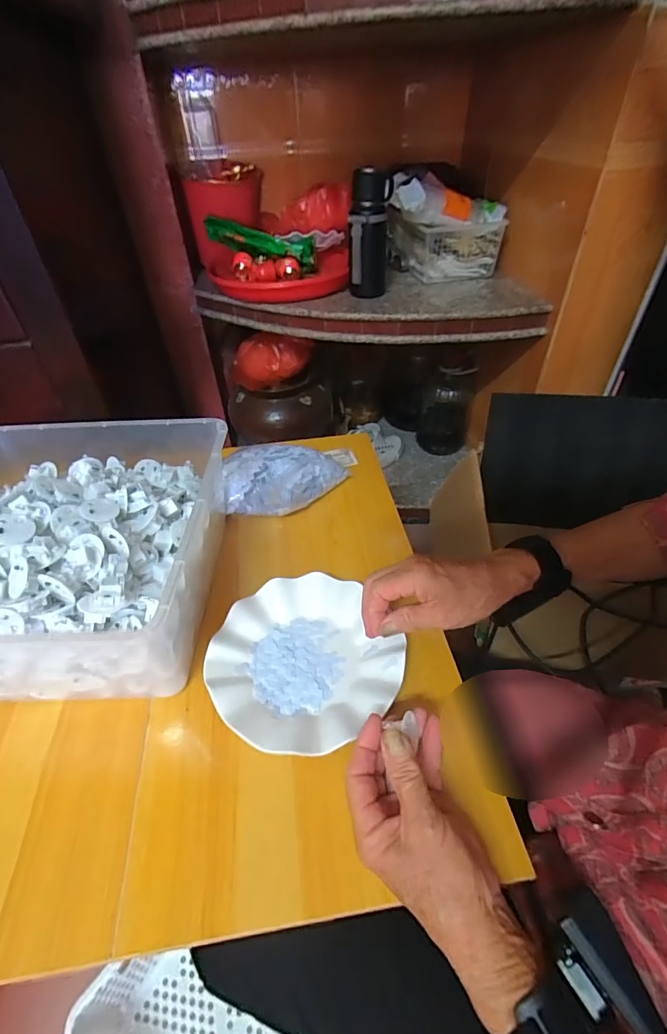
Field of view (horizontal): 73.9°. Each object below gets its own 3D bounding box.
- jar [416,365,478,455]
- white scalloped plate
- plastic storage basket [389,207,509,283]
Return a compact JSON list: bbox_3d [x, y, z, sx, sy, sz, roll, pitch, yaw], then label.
[{"bbox_3d":[0.355,-0.346,1.411,0.151,0.284,0.133,8,45,11],"label":"jar"},{"bbox_3d":[-0.030,0.137,0.434,0.170,0.025,0.173,-1,44,1],"label":"white scalloped plate"},{"bbox_3d":[0.273,-0.671,1.103,0.212,0.125,0.195,-9,44,-7],"label":"plastic storage basket"}]

